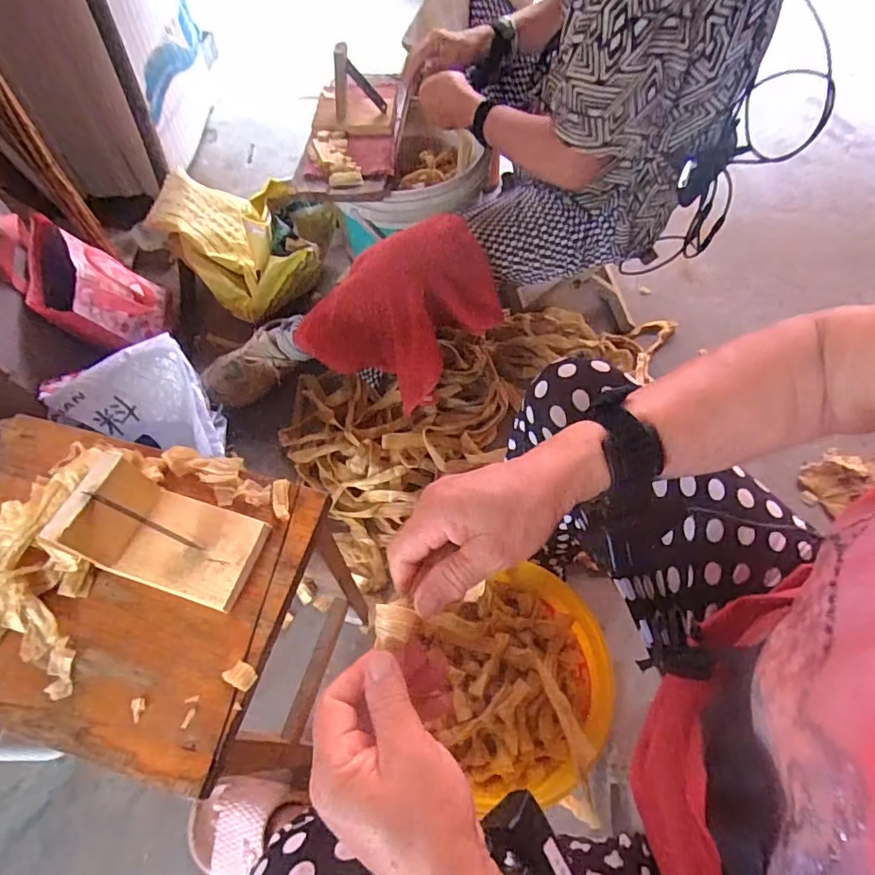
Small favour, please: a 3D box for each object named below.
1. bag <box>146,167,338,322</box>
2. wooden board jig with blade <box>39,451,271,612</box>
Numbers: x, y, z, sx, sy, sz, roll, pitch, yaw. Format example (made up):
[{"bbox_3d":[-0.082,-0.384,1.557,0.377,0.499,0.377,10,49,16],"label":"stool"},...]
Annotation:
[{"bbox_3d":[-0.388,-0.401,1.120,0.339,0.205,0.261,-1,61,3],"label":"bag"},{"bbox_3d":[-0.211,0.073,0.422,0.120,0.070,0.076,15,62,10],"label":"wooden board jig with blade"}]

